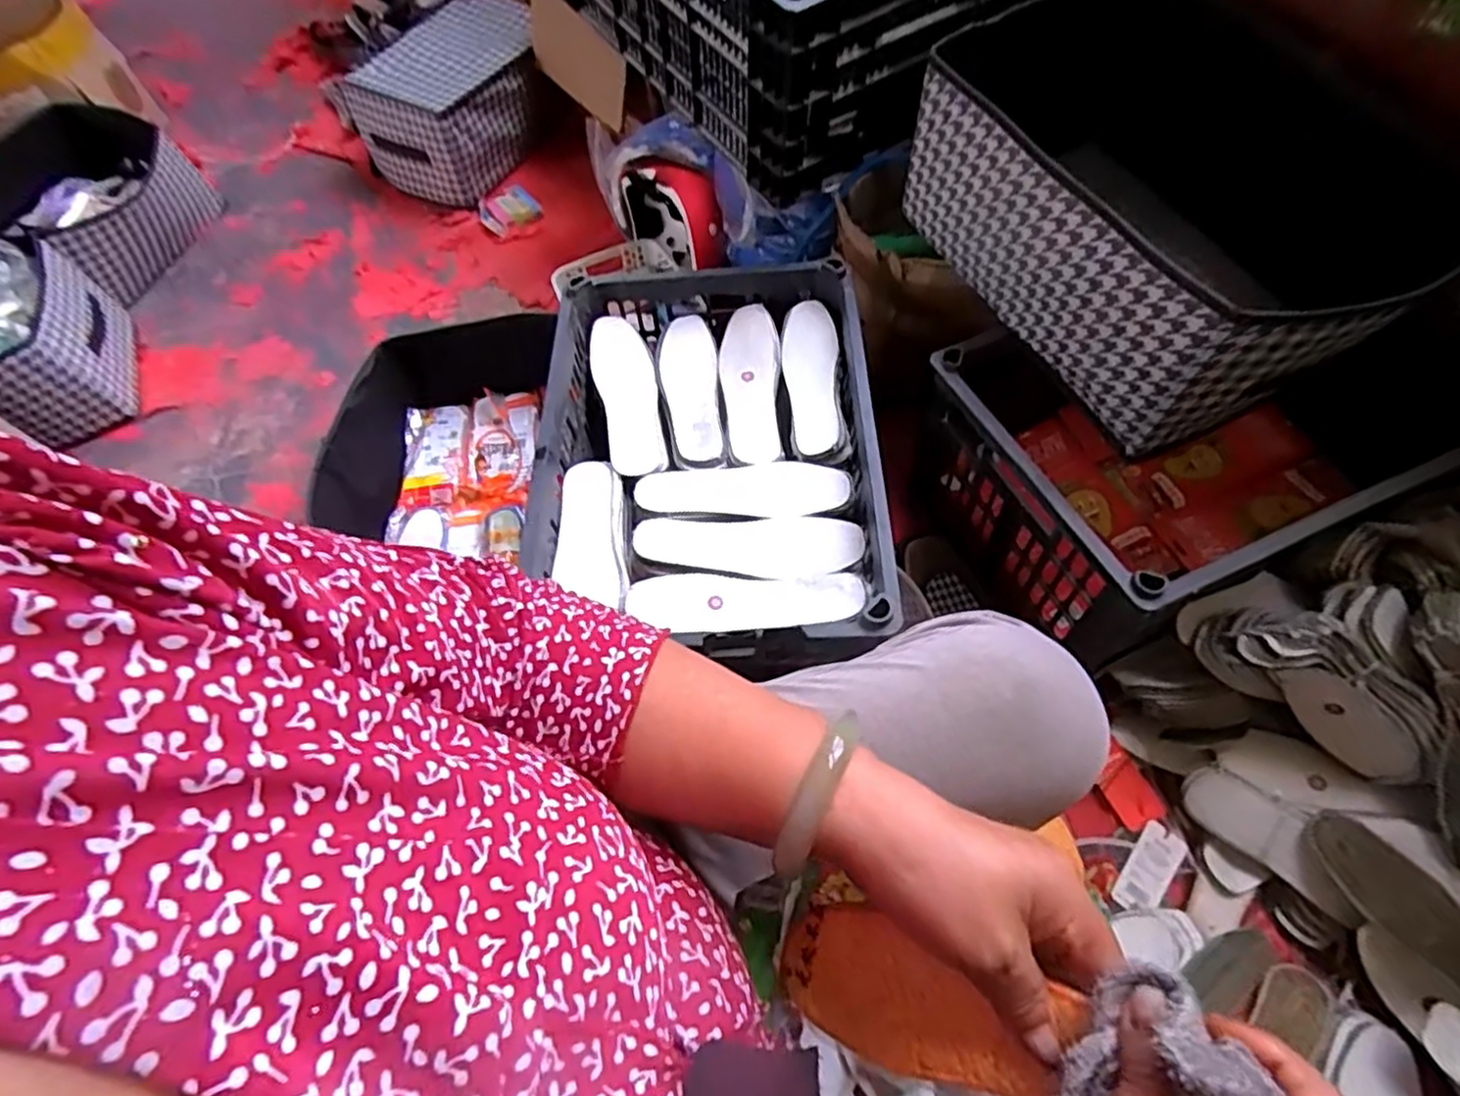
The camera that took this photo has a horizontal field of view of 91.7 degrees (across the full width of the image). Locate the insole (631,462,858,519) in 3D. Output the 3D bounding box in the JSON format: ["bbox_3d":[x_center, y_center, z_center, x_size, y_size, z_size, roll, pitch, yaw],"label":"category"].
[{"bbox_3d":[0.012,-0.063,0.748,0.220,0.014,0.070,0,58,5],"label":"insole"}]

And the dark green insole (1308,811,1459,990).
[{"bbox_3d":[0.627,0.334,0.623,0.072,0.006,0.218,-36,62,-17],"label":"dark green insole"}]

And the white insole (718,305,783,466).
[{"bbox_3d":[0.024,-0.191,0.823,0.068,0.022,0.224,-4,58,3],"label":"white insole"}]

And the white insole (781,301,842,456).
[{"bbox_3d":[0.094,-0.194,0.807,0.067,0.022,0.216,-21,57,27],"label":"white insole"}]

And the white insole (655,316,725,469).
[{"bbox_3d":[-0.047,-0.186,0.825,0.067,0.011,0.222,-8,58,0],"label":"white insole"}]

